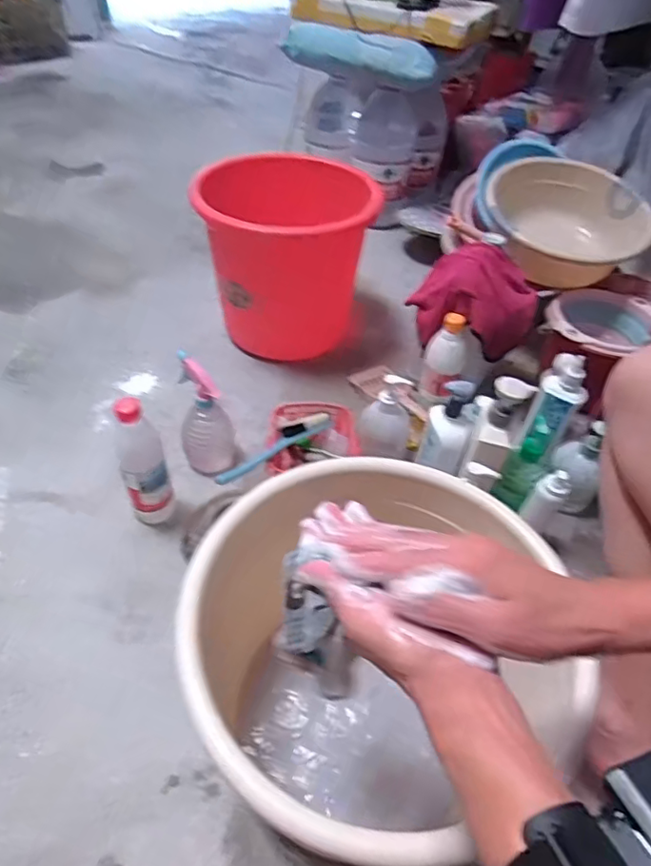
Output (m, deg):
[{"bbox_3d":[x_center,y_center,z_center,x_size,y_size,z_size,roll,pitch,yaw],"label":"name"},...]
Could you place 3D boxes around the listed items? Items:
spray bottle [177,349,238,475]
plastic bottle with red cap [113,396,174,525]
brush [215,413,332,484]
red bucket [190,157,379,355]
[{"bbox_3d":[-0.187,-0.028,0.900,0.085,0.186,0.081,-3,45,-11],"label":"spray bottle"},{"bbox_3d":[-0.253,0.045,0.796,0.061,0.232,0.065,-9,46,-16],"label":"plastic bottle with red cap"},{"bbox_3d":[-0.081,0.022,0.891,0.214,0.023,0.036,-27,54,-31],"label":"brush"},{"bbox_3d":[-0.075,-0.330,1.110,0.300,0.298,0.300,2,45,-2],"label":"red bucket"}]

